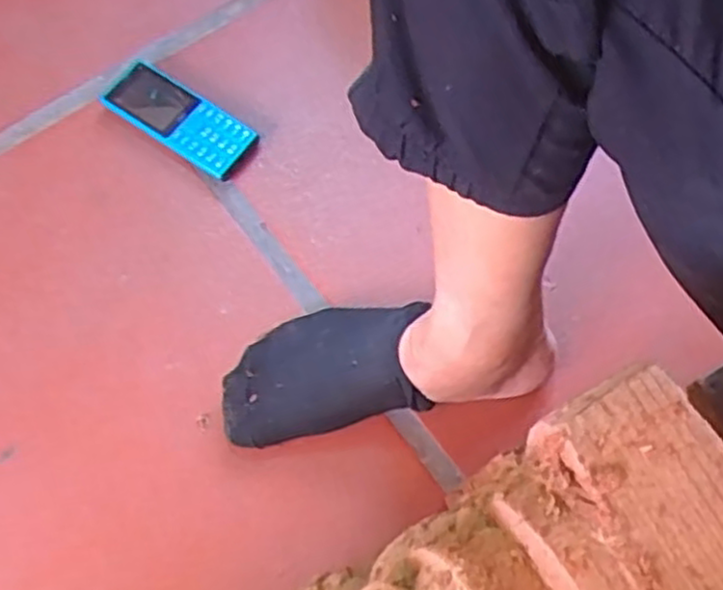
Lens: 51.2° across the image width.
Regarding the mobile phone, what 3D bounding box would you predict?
[{"bbox_3d":[-0.148,-0.143,0.614,0.129,0.018,0.051,34,72,12],"label":"mobile phone"}]

